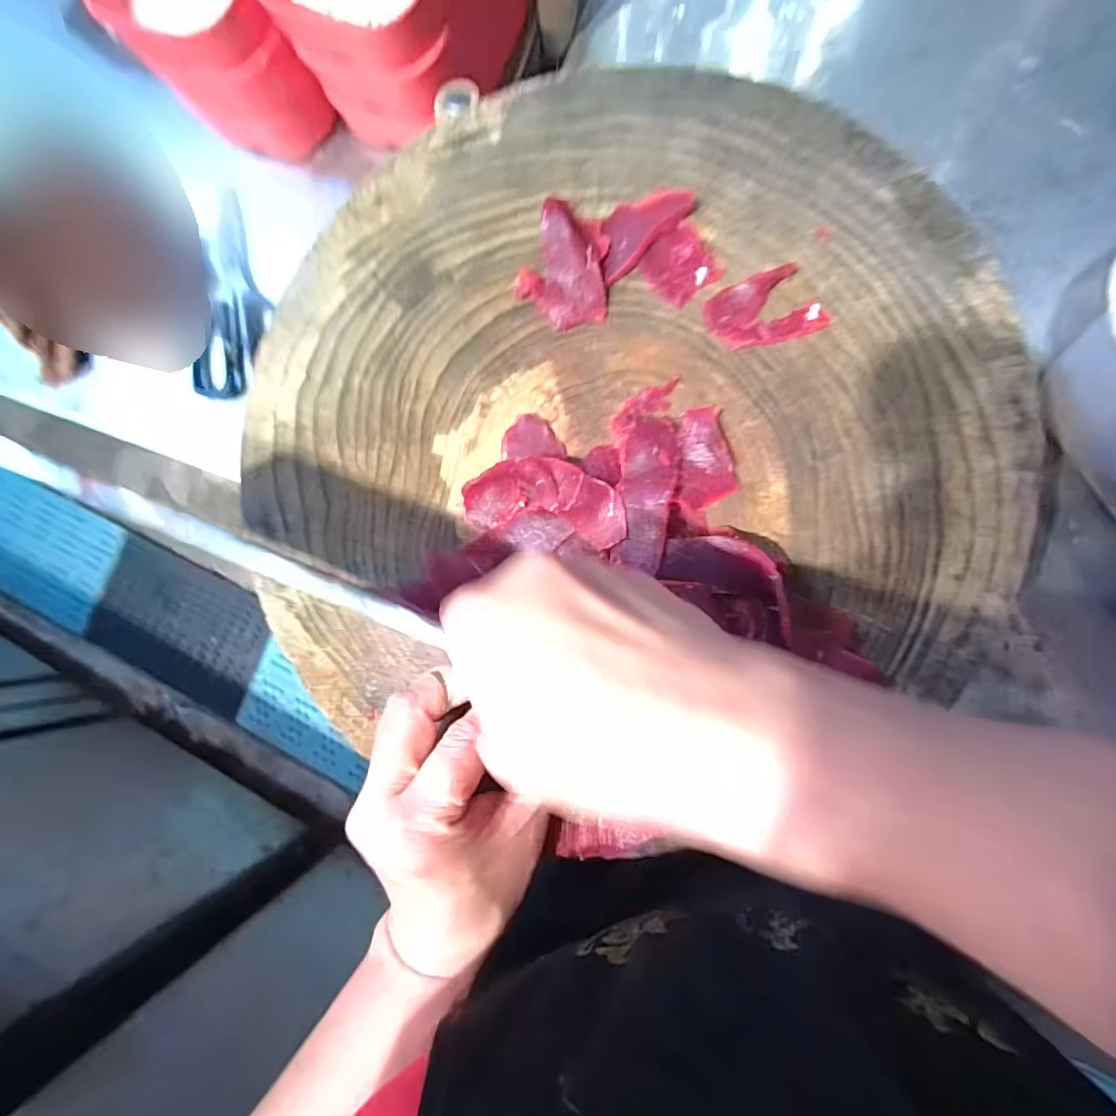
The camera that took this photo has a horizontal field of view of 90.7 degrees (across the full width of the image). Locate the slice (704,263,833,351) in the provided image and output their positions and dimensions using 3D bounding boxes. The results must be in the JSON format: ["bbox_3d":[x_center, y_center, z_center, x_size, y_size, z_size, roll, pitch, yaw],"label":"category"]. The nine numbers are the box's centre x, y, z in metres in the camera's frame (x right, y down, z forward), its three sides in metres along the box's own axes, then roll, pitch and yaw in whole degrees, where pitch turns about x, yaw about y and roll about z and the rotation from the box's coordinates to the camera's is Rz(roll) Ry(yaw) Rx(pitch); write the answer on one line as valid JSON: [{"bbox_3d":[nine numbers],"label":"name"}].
[{"bbox_3d":[0.105,-0.125,0.277,0.055,0.008,0.033,-14,84,8],"label":"slice"}]

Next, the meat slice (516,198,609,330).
[{"bbox_3d":[0.001,-0.151,0.284,0.047,0.022,0.054,2,87,9],"label":"meat slice"}]

